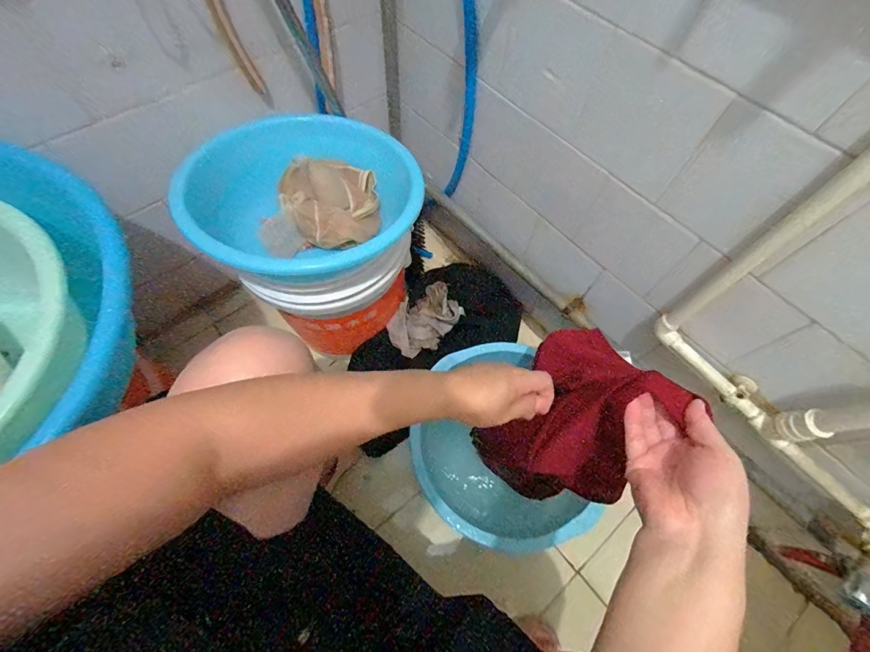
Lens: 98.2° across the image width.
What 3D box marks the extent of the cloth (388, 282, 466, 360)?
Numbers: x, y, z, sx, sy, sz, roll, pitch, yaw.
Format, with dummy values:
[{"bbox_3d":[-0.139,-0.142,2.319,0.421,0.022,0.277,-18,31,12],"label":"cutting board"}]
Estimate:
[{"bbox_3d":[-0.019,-0.022,0.815,0.121,0.068,0.197,37,69,15],"label":"cloth"}]

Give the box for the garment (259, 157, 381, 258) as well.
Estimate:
[{"bbox_3d":[-0.177,-0.205,0.615,0.163,0.057,0.212,0,64,-1],"label":"garment"}]

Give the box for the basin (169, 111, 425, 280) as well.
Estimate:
[{"bbox_3d":[-0.190,-0.199,0.583,0.314,0.106,0.279,-28,68,-14],"label":"basin"}]

